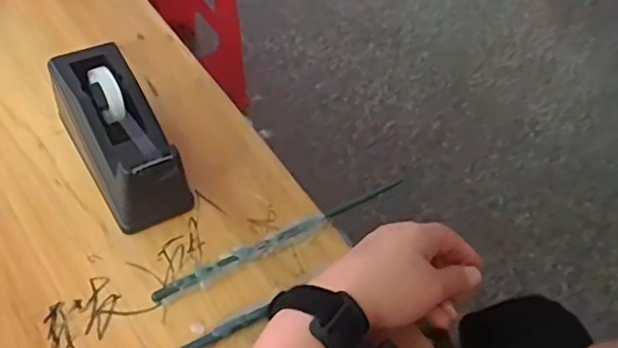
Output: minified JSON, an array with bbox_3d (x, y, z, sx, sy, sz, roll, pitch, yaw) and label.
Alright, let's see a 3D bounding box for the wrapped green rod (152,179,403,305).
[{"bbox_3d":[-0.016,0.046,0.476,0.222,0.011,0.013,-24,57,-26],"label":"wrapped green rod"}]

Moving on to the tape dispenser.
[{"bbox_3d":[-0.147,-0.031,0.485,0.065,0.074,0.159,-24,57,-24],"label":"tape dispenser"}]

